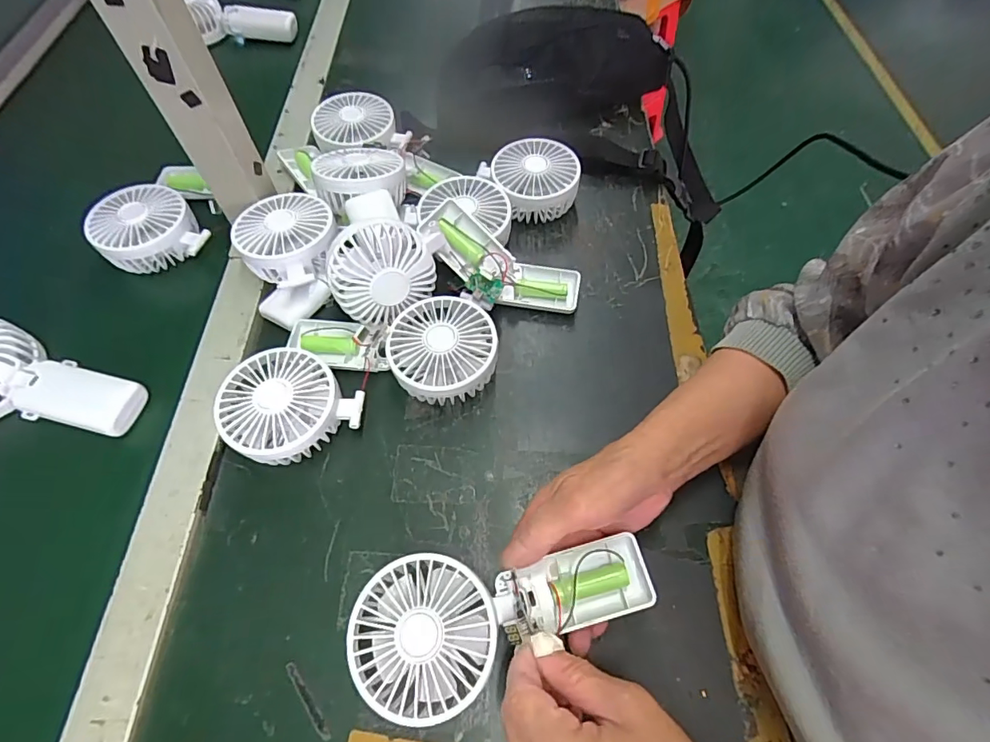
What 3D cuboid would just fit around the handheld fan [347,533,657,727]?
[{"bbox_3d":[0.006,0.146,0.296,0.183,0.032,0.081,-10,62,-10],"label":"handheld fan"}]

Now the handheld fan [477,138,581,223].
[{"bbox_3d":[0.038,-0.192,0.496,0.081,0.046,0.085,0,61,0],"label":"handheld fan"}]

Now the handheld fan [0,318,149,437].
[{"bbox_3d":[-0.377,0.012,0.384,0.171,0.043,0.084,18,63,9],"label":"handheld fan"}]

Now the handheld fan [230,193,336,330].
[{"bbox_3d":[-0.184,-0.107,0.444,0.083,0.051,0.111,-18,63,-10],"label":"handheld fan"}]

